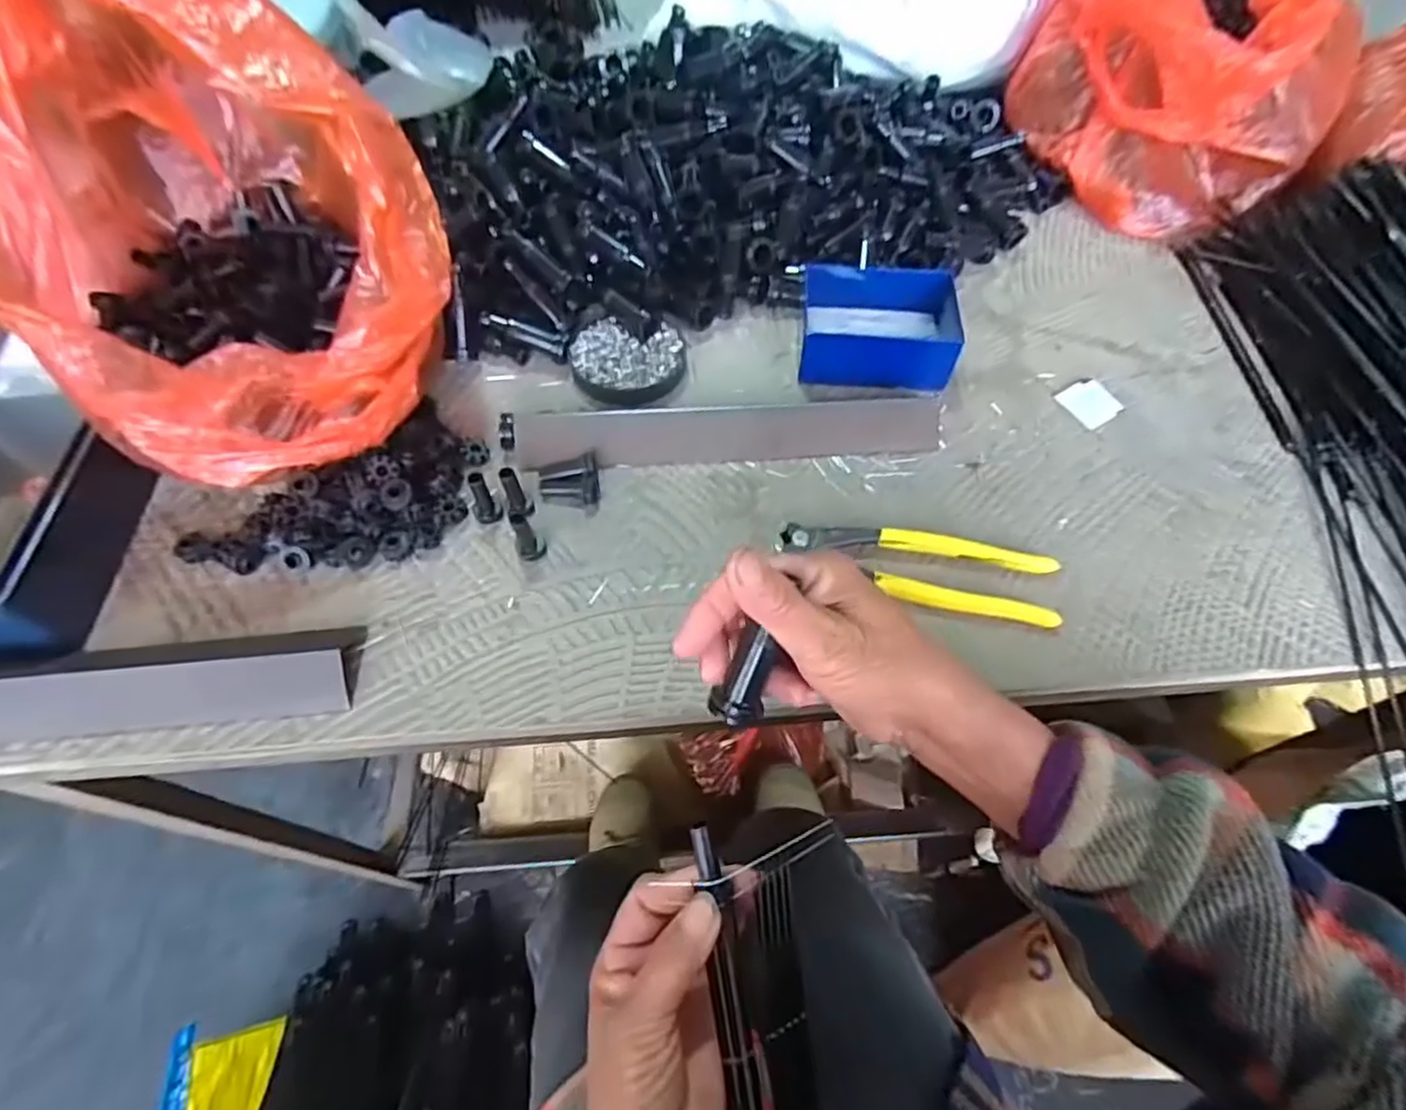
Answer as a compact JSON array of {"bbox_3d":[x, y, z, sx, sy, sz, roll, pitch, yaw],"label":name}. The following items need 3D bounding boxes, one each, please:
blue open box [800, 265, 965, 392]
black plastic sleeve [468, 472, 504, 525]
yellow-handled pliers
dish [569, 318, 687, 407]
[{"bbox_3d":[0.128,-0.168,0.499,0.108,0.037,0.093,3,60,3],"label":"blue open box"},{"bbox_3d":[-0.135,-0.034,0.420,0.017,0.034,0.014,-27,63,-14],"label":"black plastic sleeve"},{"bbox_3d":[0.127,0.008,0.409,0.160,0.014,0.046,11,60,7],"label":"yellow-handled pliers"},{"bbox_3d":[-0.056,-0.142,0.506,0.083,0.010,0.075,9,60,6],"label":"dish"}]

